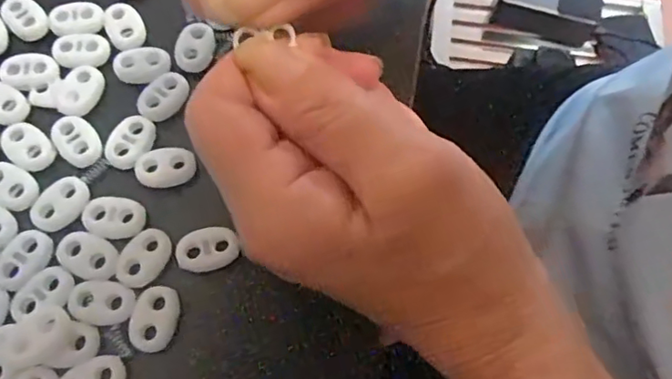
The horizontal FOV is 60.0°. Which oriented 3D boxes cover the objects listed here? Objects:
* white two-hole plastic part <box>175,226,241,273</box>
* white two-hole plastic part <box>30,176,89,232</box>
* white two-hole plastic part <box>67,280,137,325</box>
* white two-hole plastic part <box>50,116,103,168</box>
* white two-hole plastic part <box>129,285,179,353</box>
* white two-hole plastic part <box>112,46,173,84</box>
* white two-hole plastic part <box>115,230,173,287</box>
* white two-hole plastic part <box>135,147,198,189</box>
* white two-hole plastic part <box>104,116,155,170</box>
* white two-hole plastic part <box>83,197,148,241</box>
[{"bbox_3d":[-0.047,0.022,0.212,0.022,0.004,0.016,-17,71,-8],"label":"white two-hole plastic part"},{"bbox_3d":[-0.103,0.005,0.216,0.022,0.004,0.014,-40,75,-15],"label":"white two-hole plastic part"},{"bbox_3d":[-0.082,0.039,0.203,0.022,0.004,0.015,1,69,-2],"label":"white two-hole plastic part"},{"bbox_3d":[-0.101,-0.020,0.225,0.015,0.004,0.022,-36,74,-14],"label":"white two-hole plastic part"},{"bbox_3d":[-0.063,0.044,0.202,0.016,0.004,0.022,13,69,3],"label":"white two-hole plastic part"},{"bbox_3d":[-0.080,-0.052,0.241,0.022,0.005,0.014,-1,69,-2],"label":"white two-hole plastic part"},{"bbox_3d":[-0.070,0.024,0.210,0.015,0.004,0.022,28,71,9],"label":"white two-hole plastic part"},{"bbox_3d":[-0.065,-0.008,0.224,0.022,0.007,0.015,-14,70,-7],"label":"white two-hole plastic part"},{"bbox_3d":[-0.080,-0.019,0.226,0.016,0.004,0.022,21,70,6],"label":"white two-hole plastic part"},{"bbox_3d":[-0.082,0.011,0.216,0.022,0.005,0.015,10,69,2],"label":"white two-hole plastic part"}]

